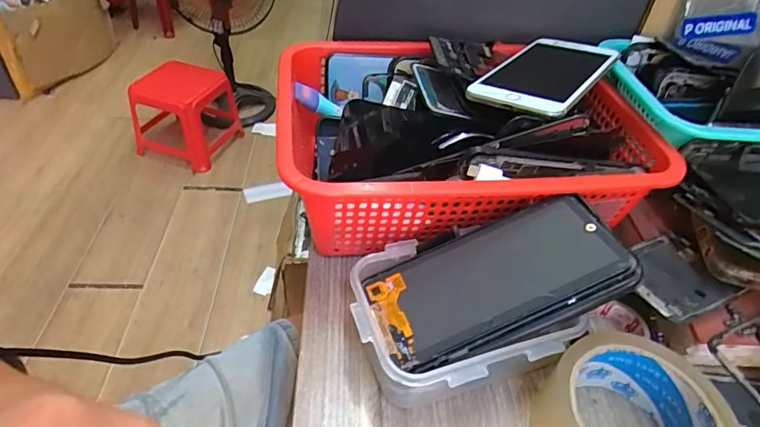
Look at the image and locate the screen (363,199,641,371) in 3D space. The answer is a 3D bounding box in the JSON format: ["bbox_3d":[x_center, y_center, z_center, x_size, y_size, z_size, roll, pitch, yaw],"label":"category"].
[{"bbox_3d":[0.070,0.037,0.290,0.154,0.006,0.069,-22,47,-1],"label":"screen"}]

